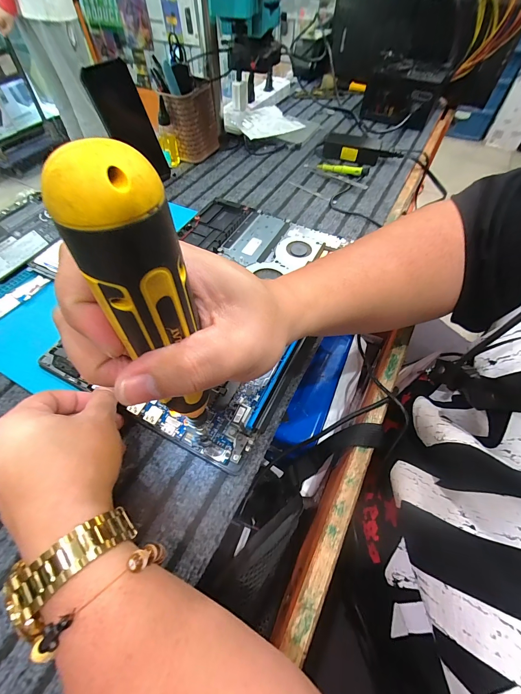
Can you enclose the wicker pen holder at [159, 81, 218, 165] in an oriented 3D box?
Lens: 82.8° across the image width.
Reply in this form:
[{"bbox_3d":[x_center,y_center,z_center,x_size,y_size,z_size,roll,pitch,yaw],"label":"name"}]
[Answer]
[{"bbox_3d":[-0.127,-0.415,0.551,0.071,0.104,0.080,13,58,9],"label":"wicker pen holder"}]

